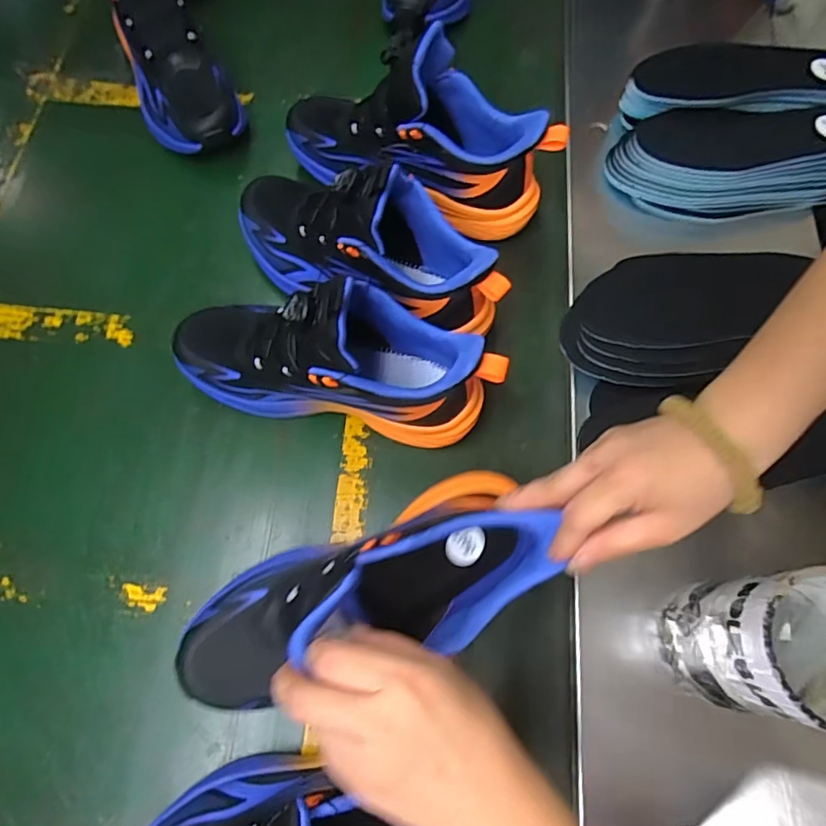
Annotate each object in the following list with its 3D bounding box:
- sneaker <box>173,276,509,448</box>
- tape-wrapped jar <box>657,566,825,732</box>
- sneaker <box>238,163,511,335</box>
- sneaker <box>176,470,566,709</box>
[{"bbox_3d":[-0.064,-0.051,0.417,0.260,0.142,0.090,11,70,4],"label":"sneaker"},{"bbox_3d":[0.222,0.141,0.329,0.082,0.117,0.075,0,70,0],"label":"tape-wrapped jar"},{"bbox_3d":[-0.041,-0.146,0.453,0.254,0.135,0.087,25,72,9],"label":"sneaker"},{"bbox_3d":[-0.035,0.111,0.343,0.238,0.096,0.099,-19,71,-4],"label":"sneaker"}]

